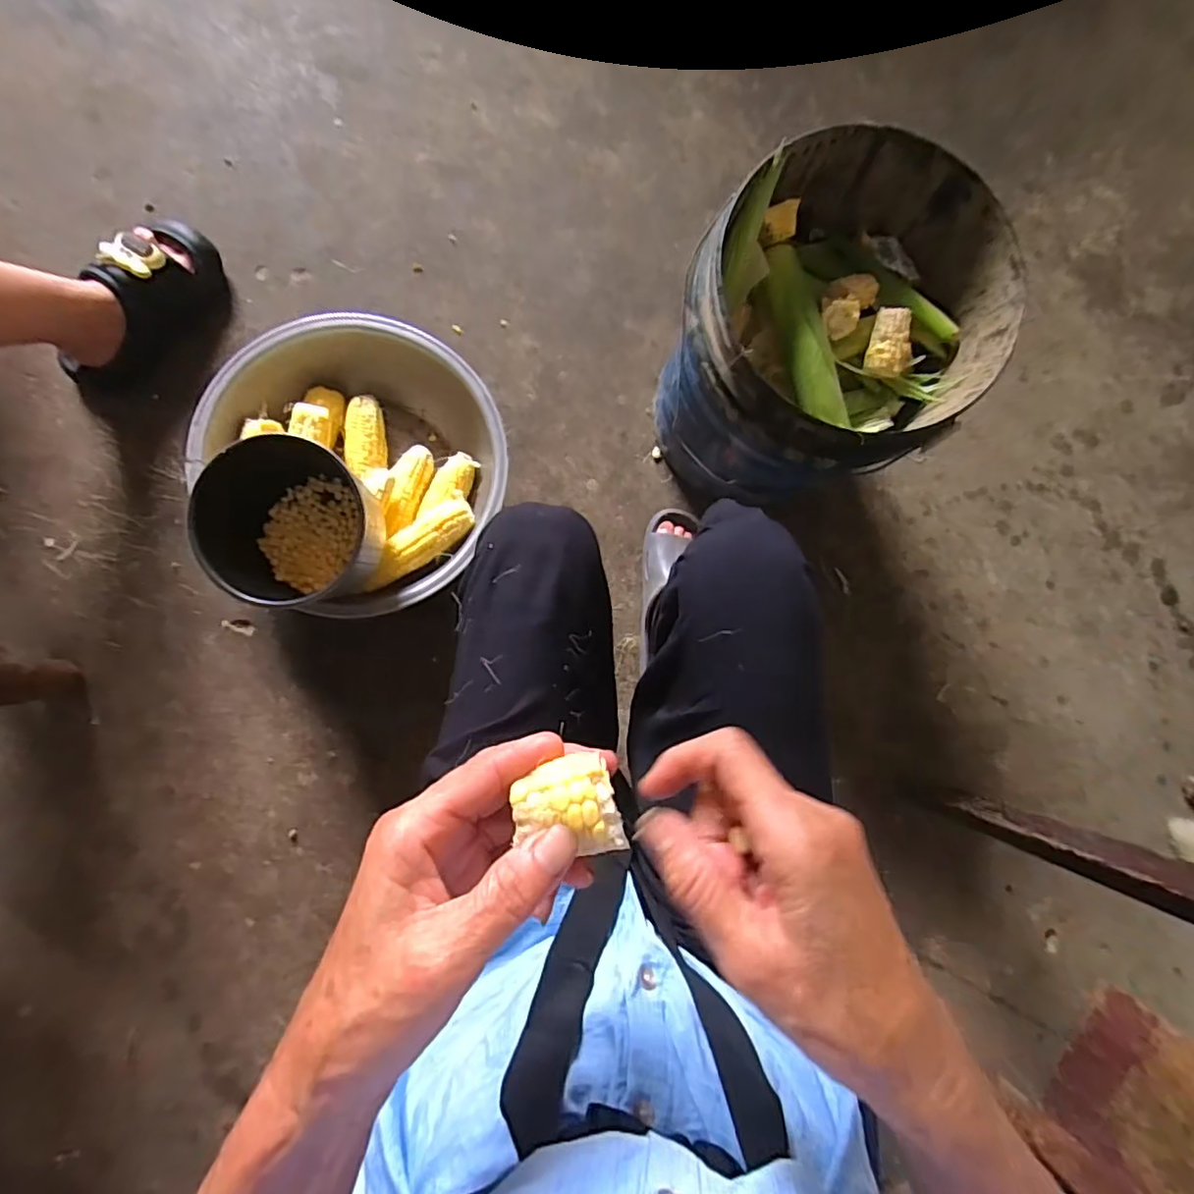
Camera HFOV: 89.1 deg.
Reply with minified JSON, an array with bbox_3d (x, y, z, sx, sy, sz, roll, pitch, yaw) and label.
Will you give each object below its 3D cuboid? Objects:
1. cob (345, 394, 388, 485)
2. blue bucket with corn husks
[{"bbox_3d":[-0.299,-0.202,0.783,0.050,0.048,0.112,-5,86,-7],"label":"cob"},{"bbox_3d":[0.227,-0.274,0.695,0.292,0.306,0.274,0,86,-6],"label":"blue bucket with corn husks"}]

